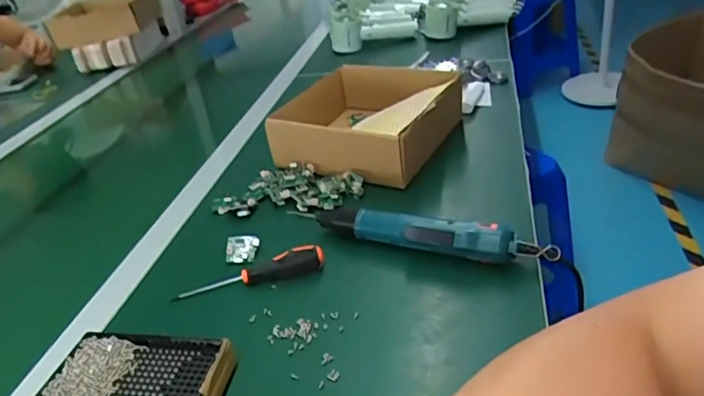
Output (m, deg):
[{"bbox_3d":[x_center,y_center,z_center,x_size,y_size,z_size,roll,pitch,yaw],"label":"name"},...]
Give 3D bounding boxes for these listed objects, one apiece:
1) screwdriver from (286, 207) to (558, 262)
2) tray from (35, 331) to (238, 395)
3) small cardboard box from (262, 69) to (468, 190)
[{"bbox_3d":[0.057,0.033,0.533,0.268,0.048,0.030,10,37,28],"label":"screwdriver"},{"bbox_3d":[-0.170,0.147,0.423,0.145,0.023,0.095,-2,33,12],"label":"tray"},{"bbox_3d":[0.025,-0.116,0.745,0.219,0.072,0.241,8,36,26],"label":"small cardboard box"}]

